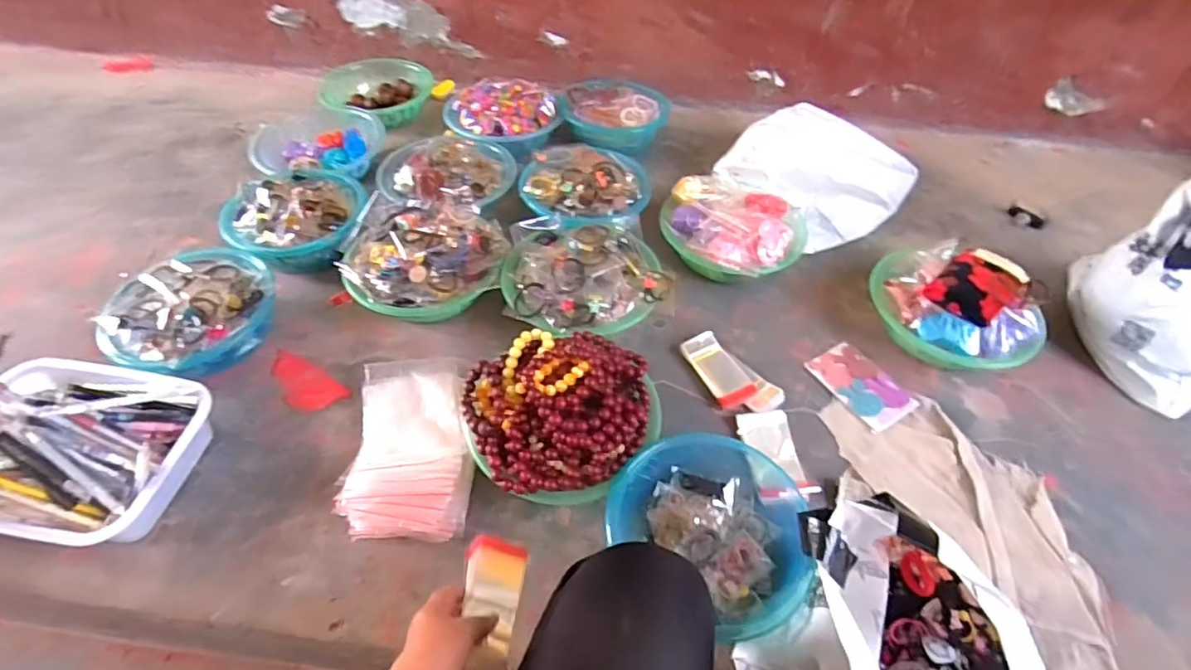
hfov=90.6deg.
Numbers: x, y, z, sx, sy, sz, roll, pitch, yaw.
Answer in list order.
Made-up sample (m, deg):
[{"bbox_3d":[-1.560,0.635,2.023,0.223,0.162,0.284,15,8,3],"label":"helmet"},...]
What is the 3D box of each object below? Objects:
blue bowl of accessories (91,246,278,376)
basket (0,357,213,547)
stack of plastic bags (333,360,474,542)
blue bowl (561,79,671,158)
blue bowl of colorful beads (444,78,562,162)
[{"bbox_3d":[-0.580,-0.033,0.851,0.192,0.100,0.210,1,49,-1],"label":"blue bowl of accessories"},{"bbox_3d":[-0.628,0.129,0.704,0.282,0.107,0.216,9,50,5],"label":"basket"},{"bbox_3d":[-0.230,0.133,0.746,0.147,0.064,0.250,-1,49,-3],"label":"stack of plastic bags"},{"bbox_3d":[0.042,-0.460,1.231,0.202,0.061,0.202,1,49,-1],"label":"blue bowl"},{"bbox_3d":[-0.188,-0.435,1.192,0.226,0.084,0.187,-5,50,-6],"label":"blue bowl of colorful beads"}]

